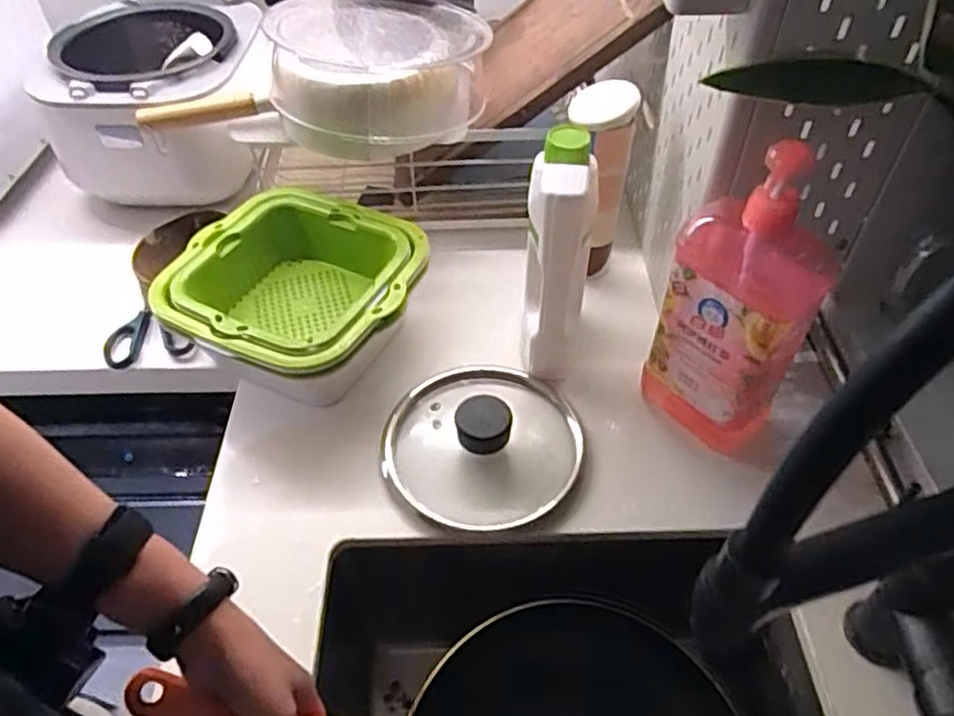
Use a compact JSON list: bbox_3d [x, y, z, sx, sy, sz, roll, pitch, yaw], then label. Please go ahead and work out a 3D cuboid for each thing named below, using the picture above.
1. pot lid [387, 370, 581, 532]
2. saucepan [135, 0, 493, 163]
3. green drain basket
[{"bbox_3d":[0.002,0.072,0.637,0.176,0.056,0.176,-1,48,1],"label":"pot lid"},{"bbox_3d":[-0.176,-0.326,0.769,0.355,0.103,0.228,7,48,7],"label":"saucepan"},{"bbox_3d":[-0.183,-0.067,0.704,0.229,0.079,0.218,14,50,14],"label":"green drain basket"}]

